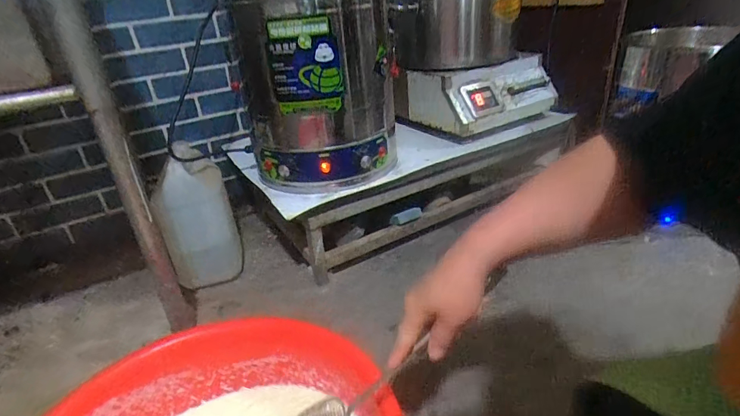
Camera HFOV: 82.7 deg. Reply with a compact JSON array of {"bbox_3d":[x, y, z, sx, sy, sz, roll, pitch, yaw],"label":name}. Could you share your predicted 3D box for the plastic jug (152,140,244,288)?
[{"bbox_3d":[-0.443,0.021,1.085,0.173,0.313,0.185,-16,30,-20],"label":"plastic jug"}]

